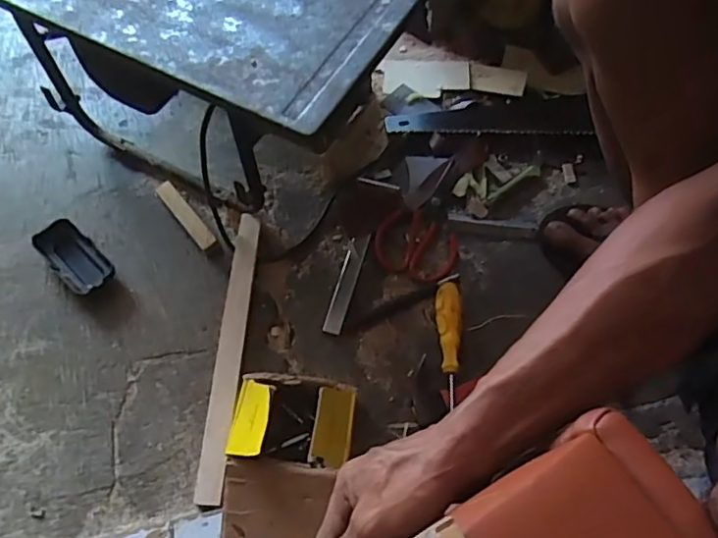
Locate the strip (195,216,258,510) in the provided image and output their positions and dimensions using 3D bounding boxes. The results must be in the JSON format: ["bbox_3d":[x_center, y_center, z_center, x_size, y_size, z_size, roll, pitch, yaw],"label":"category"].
[{"bbox_3d":[-0.142,0.084,0.628,0.028,0.020,0.322,3,62,1],"label":"strip"}]

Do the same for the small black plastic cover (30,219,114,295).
[{"bbox_3d":[-0.343,-0.015,0.683,0.109,0.020,0.052,41,69,19],"label":"small black plastic cover"}]

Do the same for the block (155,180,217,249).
[{"bbox_3d":[-0.215,-0.067,0.703,0.022,0.009,0.115,-36,68,-17],"label":"block"}]

